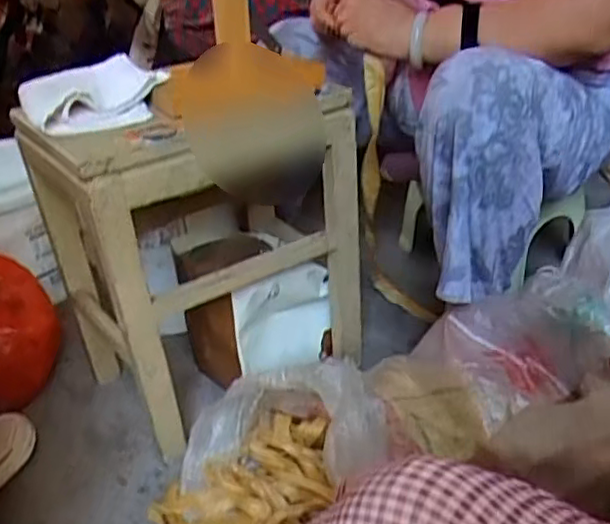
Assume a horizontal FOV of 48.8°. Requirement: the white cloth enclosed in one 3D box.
[{"bbox_3d":[-0.250,-0.200,0.805,0.159,0.037,0.161,-21,36,-24],"label":"white cloth"}]

